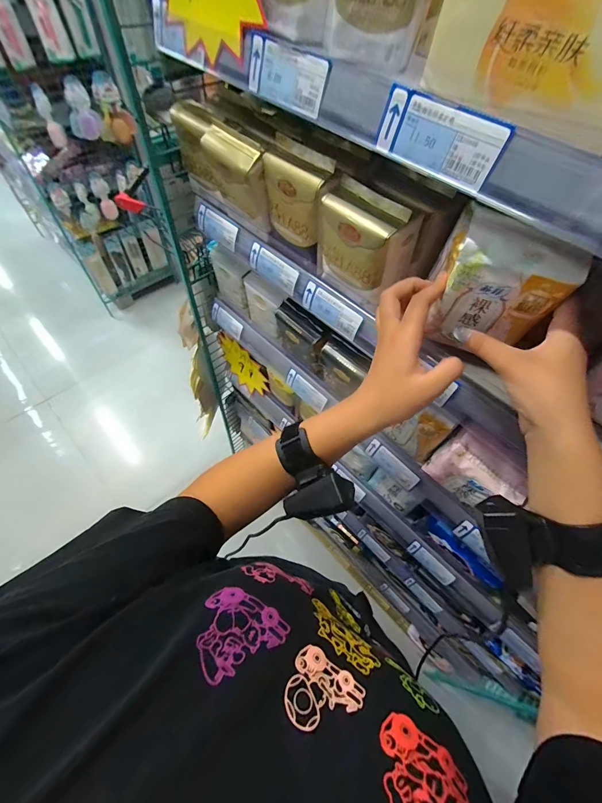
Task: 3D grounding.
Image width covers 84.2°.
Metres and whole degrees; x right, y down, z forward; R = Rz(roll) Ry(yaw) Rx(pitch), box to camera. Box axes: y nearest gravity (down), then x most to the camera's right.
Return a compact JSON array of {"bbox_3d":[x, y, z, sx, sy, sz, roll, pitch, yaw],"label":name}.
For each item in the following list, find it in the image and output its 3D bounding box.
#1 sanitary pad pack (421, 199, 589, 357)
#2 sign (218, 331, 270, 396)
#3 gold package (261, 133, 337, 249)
[{"bbox_3d":[0.165,-0.094,0.292,0.100,0.106,0.033,27,62,13],"label":"sanitary pad pack"},{"bbox_3d":[-0.138,-0.083,0.797,0.163,0.126,0.009,33,52,30],"label":"sign"},{"bbox_3d":[-0.005,-0.234,0.381,0.032,0.087,0.087,-35,67,-21],"label":"gold package"}]

